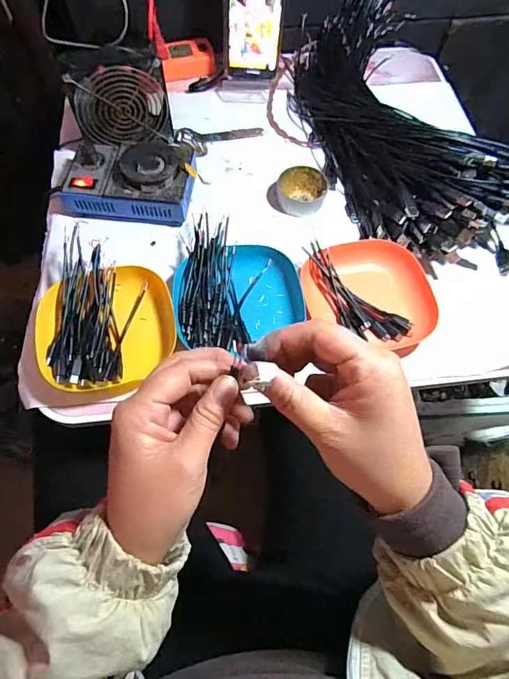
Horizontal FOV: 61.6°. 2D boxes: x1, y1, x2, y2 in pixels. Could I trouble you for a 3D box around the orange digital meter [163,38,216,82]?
[{"bbox_3d":[-0.102,-0.431,0.665,0.080,0.034,0.054,-11,65,-6],"label":"orange digital meter"}]

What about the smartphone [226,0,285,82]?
[{"bbox_3d":[0.001,-0.443,0.581,0.076,0.162,0.007,3,55,-3],"label":"smartphone"}]

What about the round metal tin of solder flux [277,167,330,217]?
[{"bbox_3d":[0.062,-0.193,0.556,0.063,0.023,0.063,0,65,-1],"label":"round metal tin of solder flux"}]

